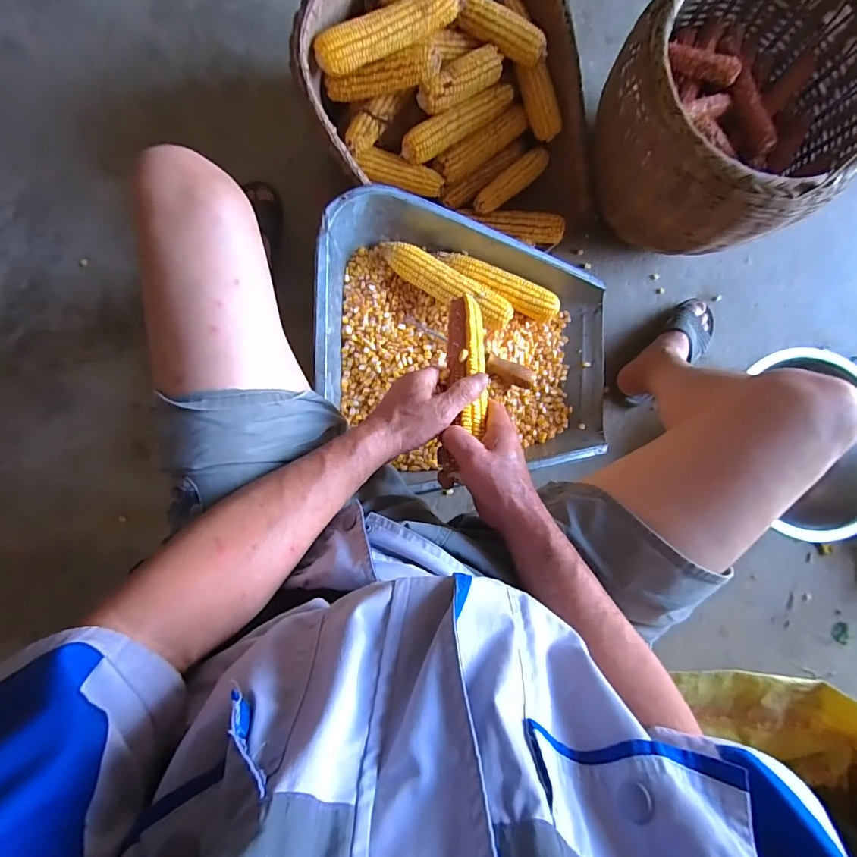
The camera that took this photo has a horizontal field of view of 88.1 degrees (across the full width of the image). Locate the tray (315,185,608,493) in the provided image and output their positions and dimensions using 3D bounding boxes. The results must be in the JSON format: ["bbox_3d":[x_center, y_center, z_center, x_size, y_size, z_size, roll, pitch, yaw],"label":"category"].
[{"bbox_3d":[0.075,-0.137,0.658,0.440,0.151,0.361,1,83,-3],"label":"tray"}]

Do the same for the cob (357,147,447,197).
[{"bbox_3d":[-0.049,-0.429,0.739,0.147,0.045,0.037,14,83,-2],"label":"cob"}]

